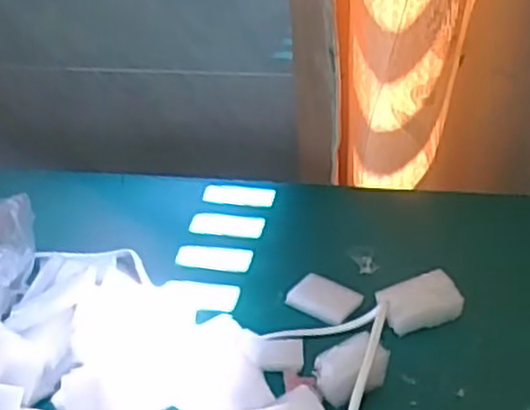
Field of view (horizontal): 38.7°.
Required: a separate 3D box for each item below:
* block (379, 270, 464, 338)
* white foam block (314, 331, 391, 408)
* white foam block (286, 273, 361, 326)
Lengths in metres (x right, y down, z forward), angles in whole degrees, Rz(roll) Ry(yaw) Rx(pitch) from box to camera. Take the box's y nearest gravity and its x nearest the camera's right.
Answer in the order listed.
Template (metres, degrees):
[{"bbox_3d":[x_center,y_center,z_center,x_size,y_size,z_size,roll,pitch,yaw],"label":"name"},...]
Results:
[{"bbox_3d":[0.102,0.065,0.495,0.056,0.019,0.031,-17,36,-19],"label":"block"},{"bbox_3d":[0.051,0.096,0.436,0.040,0.026,0.028,-21,37,-24],"label":"white foam block"},{"bbox_3d":[0.041,0.064,0.511,0.045,0.007,0.034,21,41,32],"label":"white foam block"}]

